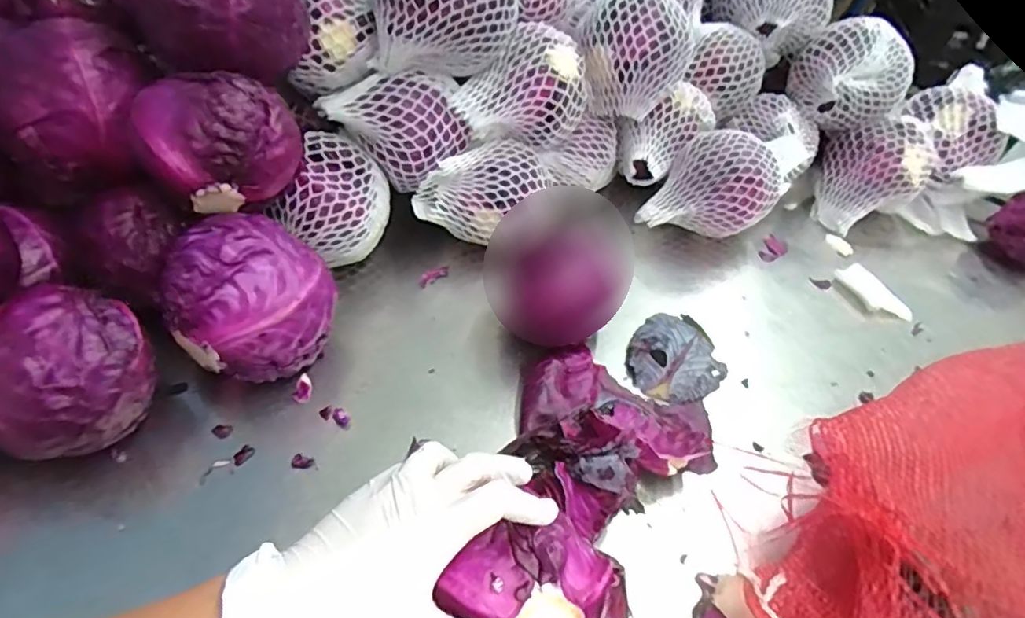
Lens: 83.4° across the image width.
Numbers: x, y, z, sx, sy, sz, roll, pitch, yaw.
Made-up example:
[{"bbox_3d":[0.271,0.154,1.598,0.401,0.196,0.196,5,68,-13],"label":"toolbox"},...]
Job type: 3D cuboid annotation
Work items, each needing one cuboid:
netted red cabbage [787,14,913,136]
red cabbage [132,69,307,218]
[{"bbox_3d":[0.437,-0.304,0.742,0.126,0.103,0.105,8,47,1],"label":"netted red cabbage"},{"bbox_3d":[-0.248,-0.147,0.479,0.105,0.087,0.119,38,54,25],"label":"red cabbage"}]

